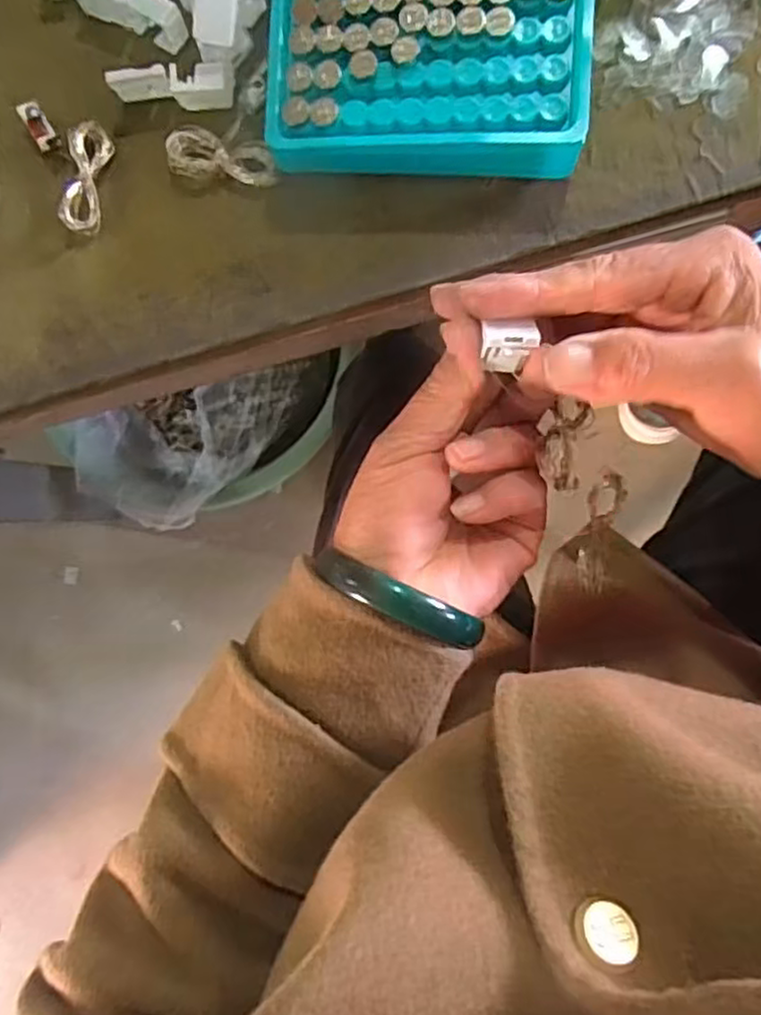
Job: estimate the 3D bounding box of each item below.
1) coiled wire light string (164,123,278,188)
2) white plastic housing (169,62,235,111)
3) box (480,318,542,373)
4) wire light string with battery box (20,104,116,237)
[{"bbox_3d":[-0.071,-0.158,0.314,0.048,0.013,0.020,12,92,8],"label":"coiled wire light string"},{"bbox_3d":[-0.079,-0.188,0.309,0.026,0.011,0.014,-2,90,8],"label":"white plastic housing"},{"bbox_3d":[0.046,-0.057,0.244,0.019,0.010,0.016,-2,90,8],"label":"box"},{"bbox_3d":[-0.140,-0.161,0.321,0.031,0.014,0.062,-23,87,7],"label":"wire light string with battery box"}]

